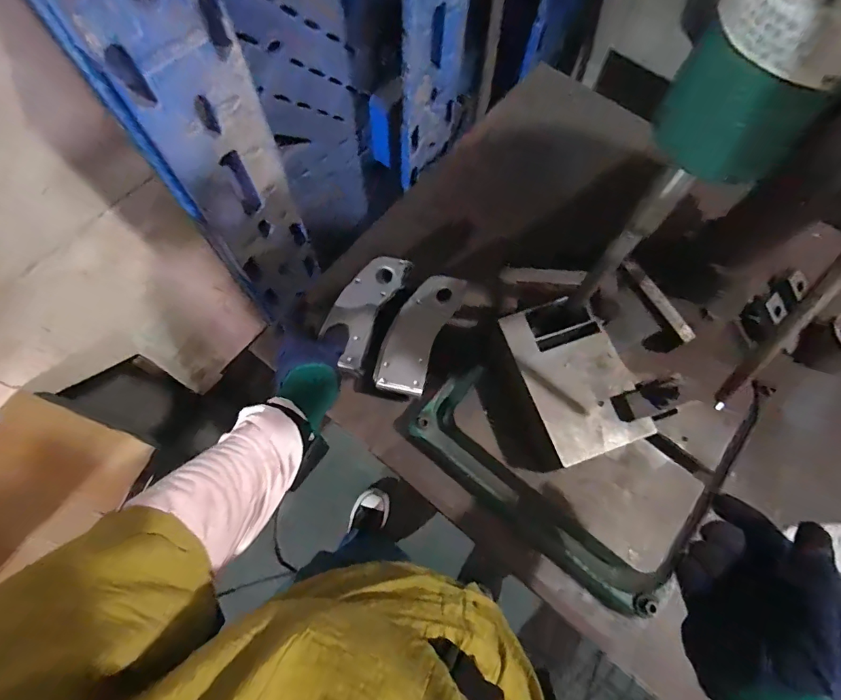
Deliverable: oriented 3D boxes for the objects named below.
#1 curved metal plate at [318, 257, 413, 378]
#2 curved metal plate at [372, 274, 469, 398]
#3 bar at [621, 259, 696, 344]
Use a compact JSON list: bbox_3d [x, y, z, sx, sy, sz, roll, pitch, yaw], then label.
[{"bbox_3d":[-0.078,-0.056,0.609,0.071,0.025,0.171,22,79,7],"label":"curved metal plate"},{"bbox_3d":[-0.003,-0.025,0.605,0.072,0.028,0.172,23,72,7],"label":"curved metal plate"},{"bbox_3d":[0.307,-0.065,0.575,0.017,0.005,0.128,-37,76,20],"label":"bar"}]

